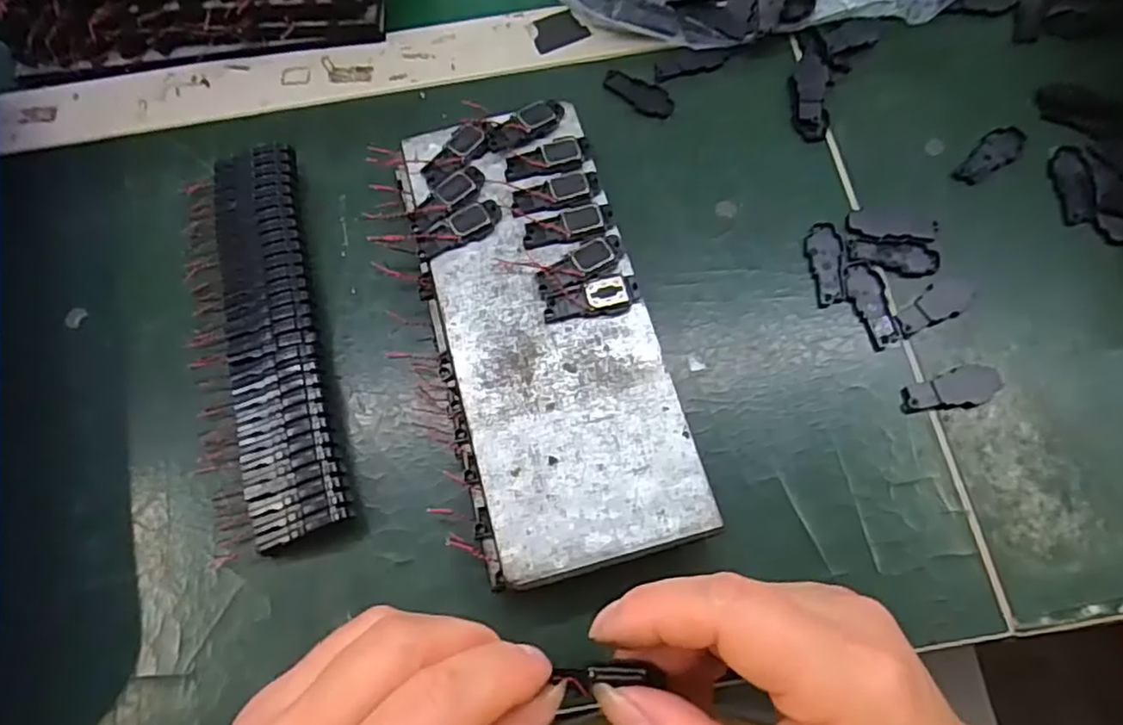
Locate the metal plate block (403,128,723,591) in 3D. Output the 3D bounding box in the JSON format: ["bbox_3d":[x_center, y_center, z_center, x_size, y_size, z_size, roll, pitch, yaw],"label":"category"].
[{"bbox_3d":[-0.007,-0.012,0.272,0.079,0.029,0.191,-16,69,-3],"label":"metal plate block"}]

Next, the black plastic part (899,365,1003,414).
[{"bbox_3d":[0.161,0.011,0.270,0.041,0.004,0.016,-16,69,-3],"label":"black plastic part"}]

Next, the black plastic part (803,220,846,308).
[{"bbox_3d":[0.119,-0.045,0.293,0.016,0.004,0.040,-3,69,1],"label":"black plastic part"}]

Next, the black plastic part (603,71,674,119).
[{"bbox_3d":[0.040,-0.137,0.332,0.039,0.004,0.017,39,76,15],"label":"black plastic part"}]

